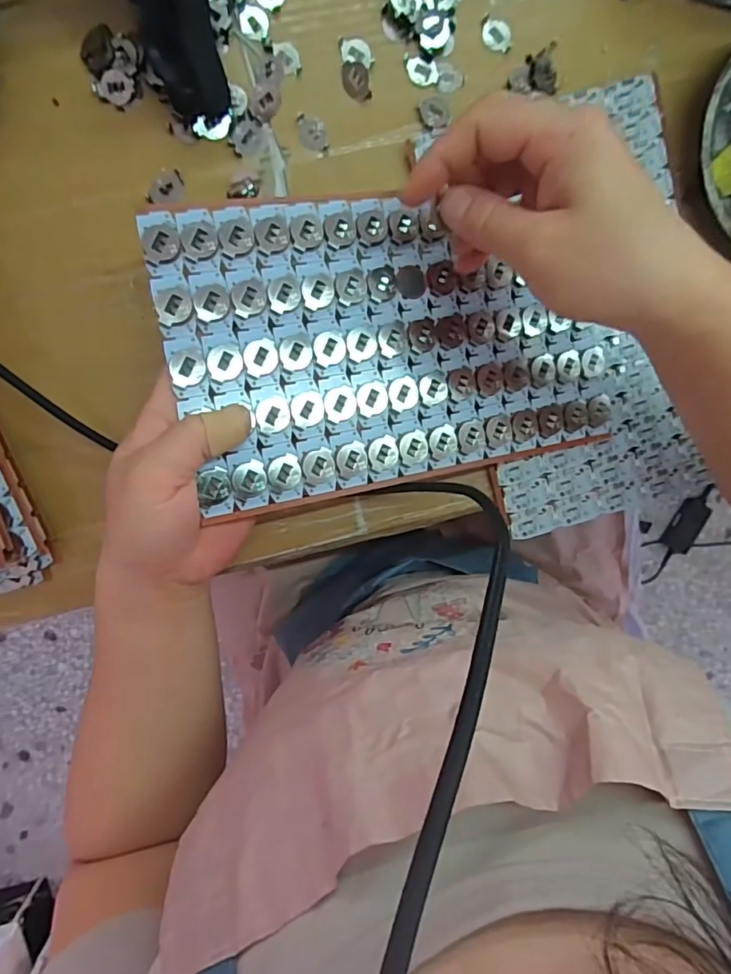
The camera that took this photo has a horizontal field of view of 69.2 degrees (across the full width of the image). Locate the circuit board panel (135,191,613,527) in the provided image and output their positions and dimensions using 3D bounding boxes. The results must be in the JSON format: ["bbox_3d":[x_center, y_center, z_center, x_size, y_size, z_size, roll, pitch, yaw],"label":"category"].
[{"bbox_3d":[0.022,-0.081,0.291,0.244,0.005,0.153,-12,95,-16],"label":"circuit board panel"}]

